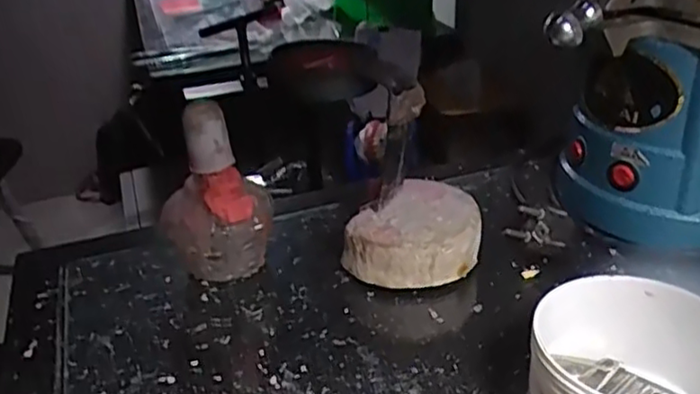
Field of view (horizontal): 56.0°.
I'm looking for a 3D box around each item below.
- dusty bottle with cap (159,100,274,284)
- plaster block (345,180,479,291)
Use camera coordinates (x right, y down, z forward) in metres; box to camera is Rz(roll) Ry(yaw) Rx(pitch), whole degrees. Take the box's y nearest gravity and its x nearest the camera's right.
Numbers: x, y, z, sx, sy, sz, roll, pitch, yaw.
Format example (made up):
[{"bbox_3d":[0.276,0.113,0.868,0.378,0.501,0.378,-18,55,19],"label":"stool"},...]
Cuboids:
[{"bbox_3d":[-0.090,0.000,0.441,0.060,0.117,0.058,-24,35,-33],"label":"dusty bottle with cap"},{"bbox_3d":[0.047,0.030,0.447,0.090,0.044,0.071,-22,33,-30],"label":"plaster block"}]

